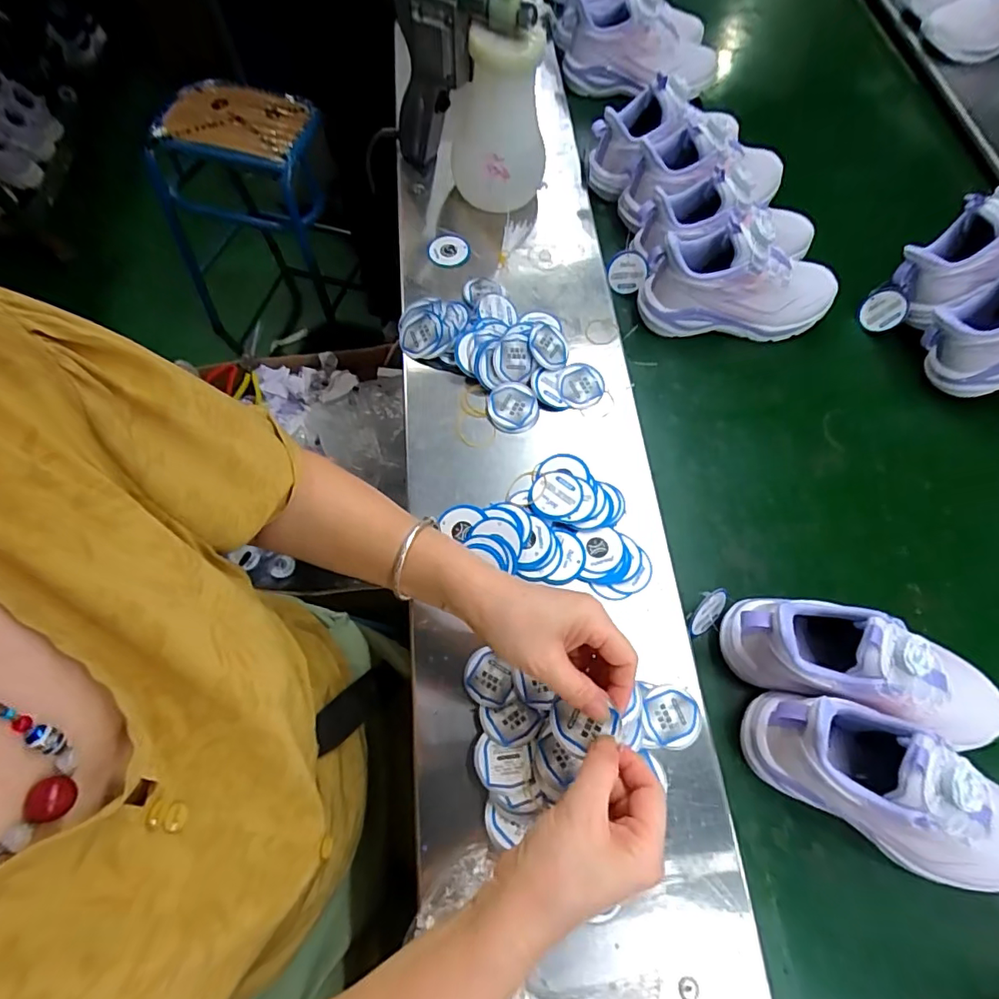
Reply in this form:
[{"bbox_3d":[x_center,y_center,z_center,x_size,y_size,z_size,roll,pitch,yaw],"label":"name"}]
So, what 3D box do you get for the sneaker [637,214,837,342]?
[{"bbox_3d":[0.268,-0.240,0.582,0.211,0.113,0.068,4,66,-1],"label":"sneaker"}]

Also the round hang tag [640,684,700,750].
[{"bbox_3d":[0.140,0.177,0.429,0.047,0.005,0.047,2,66,-2],"label":"round hang tag"}]

